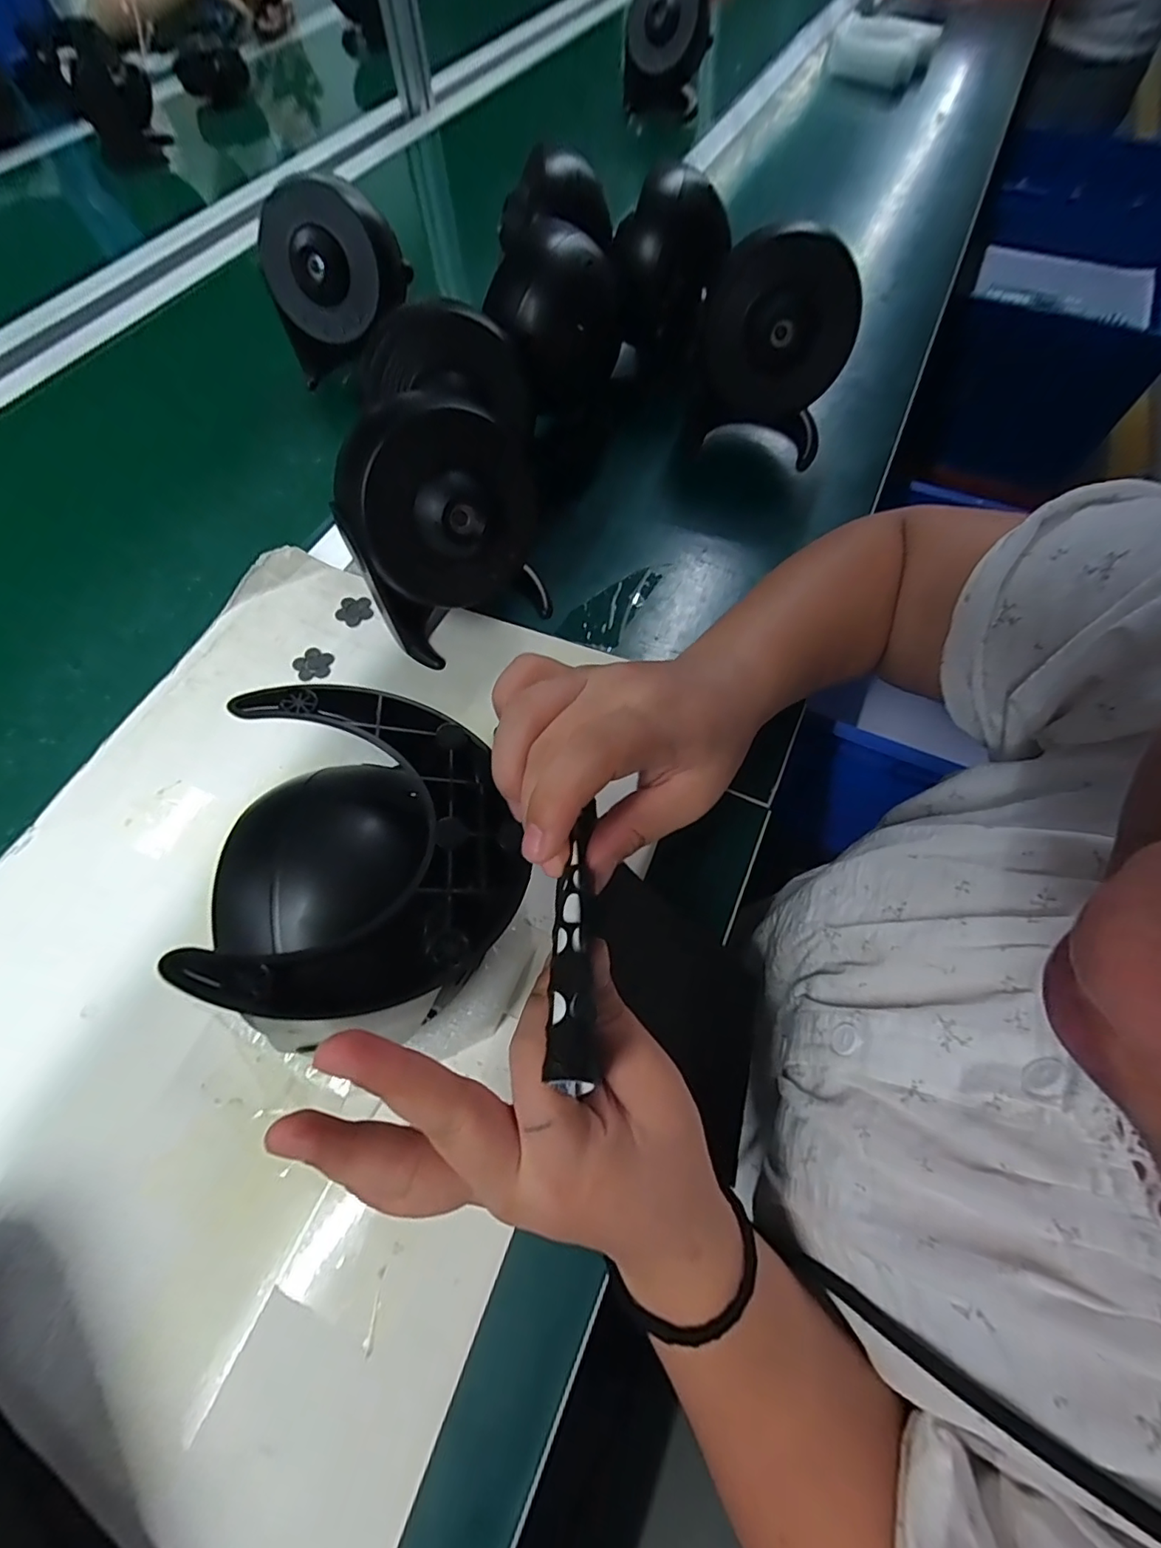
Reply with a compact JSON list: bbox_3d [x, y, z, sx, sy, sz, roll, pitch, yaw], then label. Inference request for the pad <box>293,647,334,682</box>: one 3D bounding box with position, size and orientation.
[{"bbox_3d":[-0.185,-0.076,0.383,0.026,0.004,0.025,3,63,3],"label":"pad"}]

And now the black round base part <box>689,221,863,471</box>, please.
[{"bbox_3d":[0.148,-0.326,0.434,0.112,0.135,0.058,19,65,11],"label":"black round base part"}]

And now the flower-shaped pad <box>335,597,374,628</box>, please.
[{"bbox_3d":[-0.164,-0.120,0.401,0.026,0.004,0.024,31,68,16],"label":"flower-shaped pad"}]

